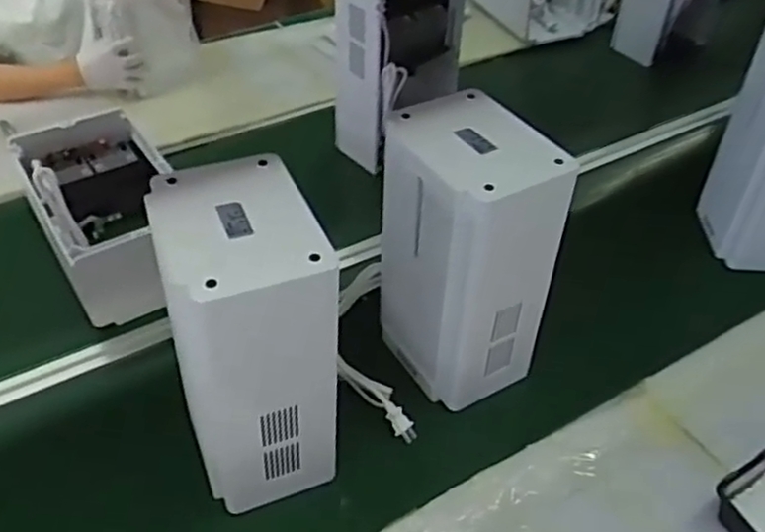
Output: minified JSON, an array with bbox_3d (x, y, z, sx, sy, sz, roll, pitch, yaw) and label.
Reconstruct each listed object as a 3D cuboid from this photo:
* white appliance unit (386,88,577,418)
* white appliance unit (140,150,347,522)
[{"bbox_3d":[0.098,-0.012,0.908,0.153,0.340,0.195,-21,47,-24],"label":"white appliance unit"},{"bbox_3d":[-0.147,0.083,0.789,0.146,0.341,0.180,-14,44,-18],"label":"white appliance unit"}]

